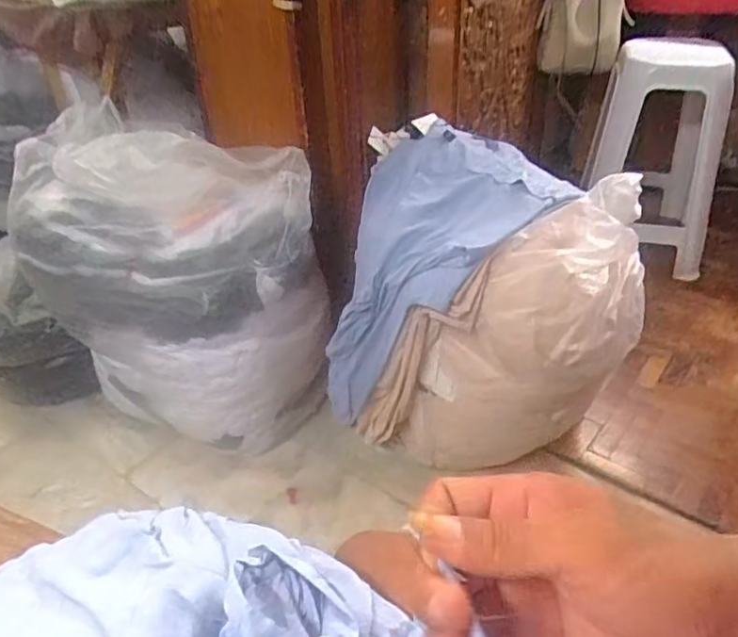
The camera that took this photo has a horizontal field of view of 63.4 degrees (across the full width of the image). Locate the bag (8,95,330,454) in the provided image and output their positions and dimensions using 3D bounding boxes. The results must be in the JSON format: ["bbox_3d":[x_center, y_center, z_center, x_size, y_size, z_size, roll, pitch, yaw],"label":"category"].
[{"bbox_3d":[-0.382,-0.064,1.247,0.541,0.606,0.288,7,36,14],"label":"bag"}]

